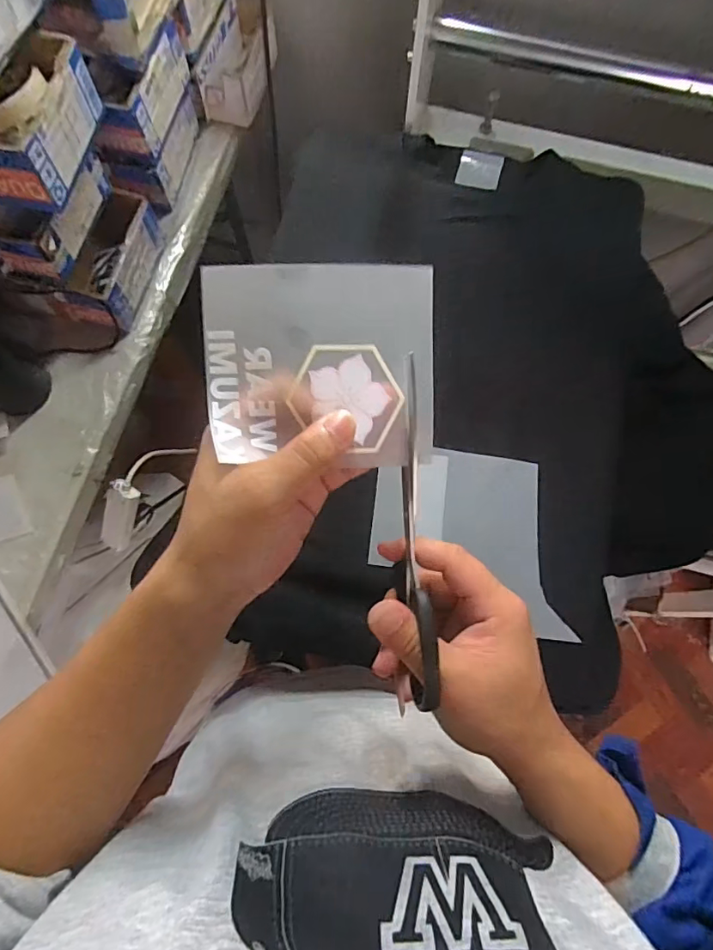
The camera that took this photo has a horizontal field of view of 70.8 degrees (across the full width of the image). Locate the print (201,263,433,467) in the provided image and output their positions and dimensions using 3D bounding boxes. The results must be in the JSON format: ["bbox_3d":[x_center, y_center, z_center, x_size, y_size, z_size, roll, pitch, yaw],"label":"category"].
[{"bbox_3d":[-0.017,-0.055,0.255,0.113,0.008,0.098,-2,99,-6],"label":"print"}]

